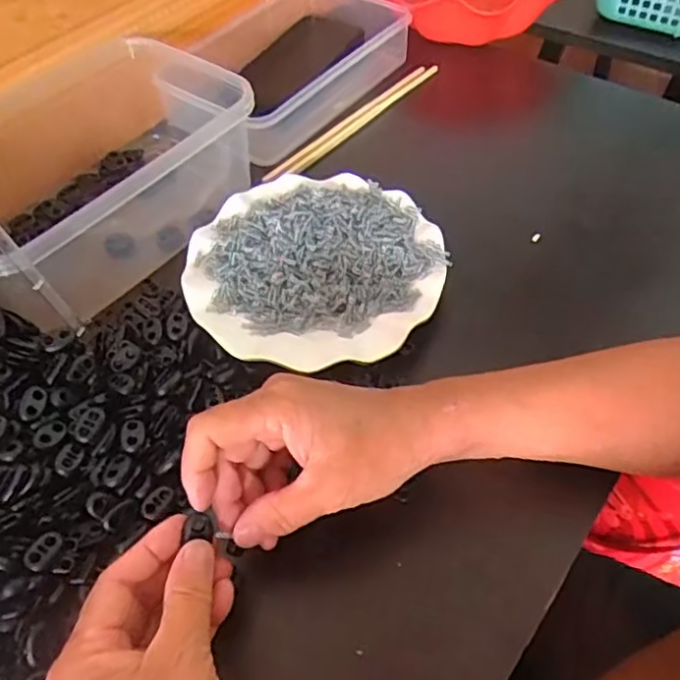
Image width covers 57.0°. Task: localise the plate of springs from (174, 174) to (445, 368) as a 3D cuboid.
[{"bbox_3d":[-0.018,-0.053,0.457,0.179,0.030,0.176,-1,53,2],"label":"plate of springs"}]

